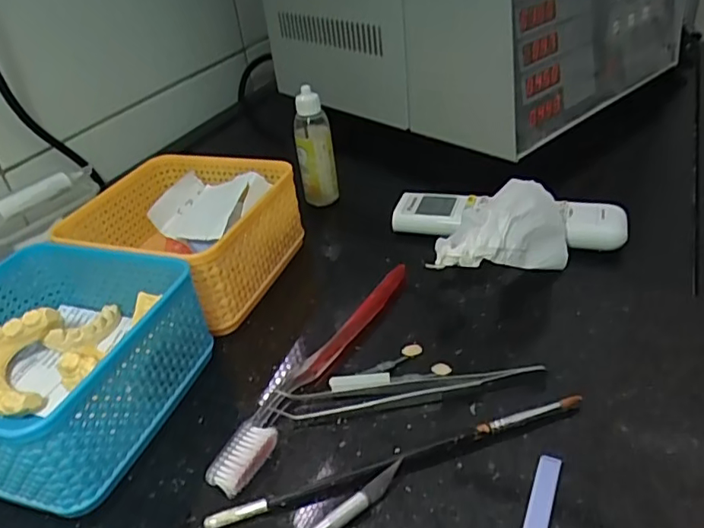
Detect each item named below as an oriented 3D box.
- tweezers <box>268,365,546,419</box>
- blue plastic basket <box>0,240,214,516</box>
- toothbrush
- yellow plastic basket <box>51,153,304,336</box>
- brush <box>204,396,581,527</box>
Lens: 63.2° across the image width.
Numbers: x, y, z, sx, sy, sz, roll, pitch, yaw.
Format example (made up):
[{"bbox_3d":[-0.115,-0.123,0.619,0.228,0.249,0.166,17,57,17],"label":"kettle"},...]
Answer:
[{"bbox_3d":[0.029,0.065,0.308,0.141,0.009,0.018,-8,35,-1],"label":"tweezers"},{"bbox_3d":[-0.165,0.054,0.317,0.129,0.063,0.127,6,37,19],"label":"blue plastic basket"},{"bbox_3d":[-0.017,0.055,0.331,0.021,0.014,0.183,14,40,28],"label":"toothbrush"},{"bbox_3d":[-0.118,-0.019,0.416,0.129,0.068,0.126,9,38,22],"label":"yellow plastic basket"},{"bbox_3d":[0.024,0.092,0.274,0.187,0.008,0.007,-15,35,-10],"label":"brush"}]

